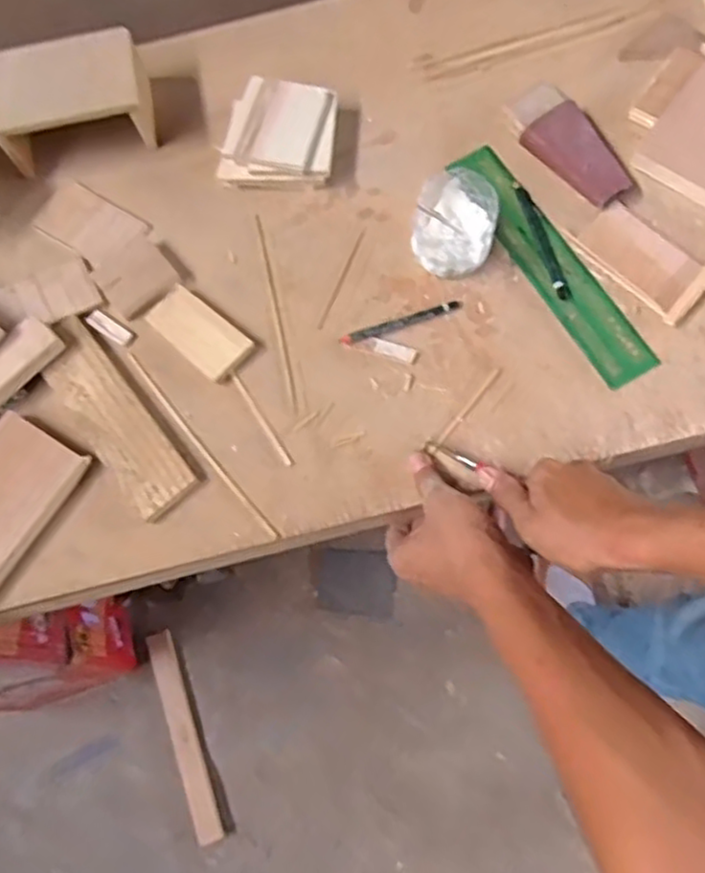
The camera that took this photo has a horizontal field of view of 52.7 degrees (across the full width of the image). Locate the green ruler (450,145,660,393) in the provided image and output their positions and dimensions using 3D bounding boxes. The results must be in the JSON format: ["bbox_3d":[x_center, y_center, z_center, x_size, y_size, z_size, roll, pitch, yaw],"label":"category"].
[{"bbox_3d":[0.167,-0.152,0.611,0.049,0.008,0.251,-30,73,-5],"label":"green ruler"}]

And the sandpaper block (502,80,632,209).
[{"bbox_3d":[0.192,-0.258,0.627,0.055,0.019,0.127,-38,71,-8],"label":"sandpaper block"}]

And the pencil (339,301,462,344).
[{"bbox_3d":[0.041,-0.096,0.598,0.105,0.009,0.012,-20,69,-2],"label":"pencil"}]

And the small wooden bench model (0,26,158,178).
[{"bbox_3d":[-0.258,-0.309,0.661,0.138,0.069,0.096,-17,70,0],"label":"small wooden bench model"}]

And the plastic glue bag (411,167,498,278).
[{"bbox_3d":[0.087,-0.181,0.604,0.068,0.046,0.083,7,73,7],"label":"plastic glue bag"}]

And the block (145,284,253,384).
[{"bbox_3d":[-0.129,-0.087,0.602,0.088,0.012,0.045,38,78,17],"label":"block"}]

